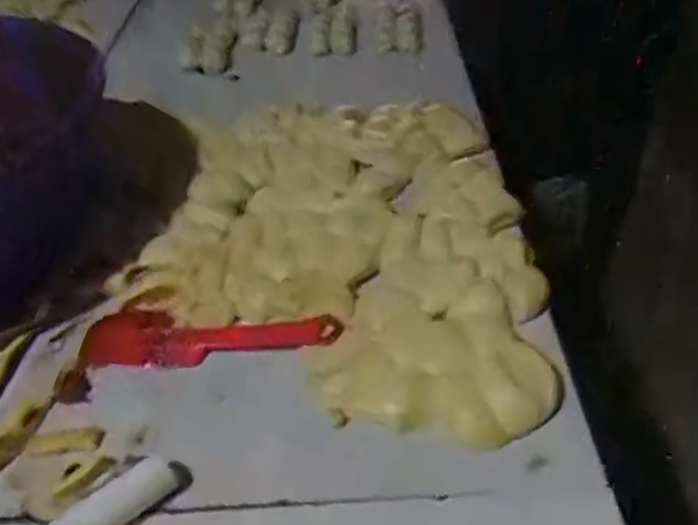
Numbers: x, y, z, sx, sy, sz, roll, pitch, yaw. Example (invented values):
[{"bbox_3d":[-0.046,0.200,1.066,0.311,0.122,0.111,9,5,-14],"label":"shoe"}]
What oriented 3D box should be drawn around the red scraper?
[{"bbox_3d":[-0.104,0.054,0.546,0.193,0.014,0.042,1,37,5],"label":"red scraper"}]

